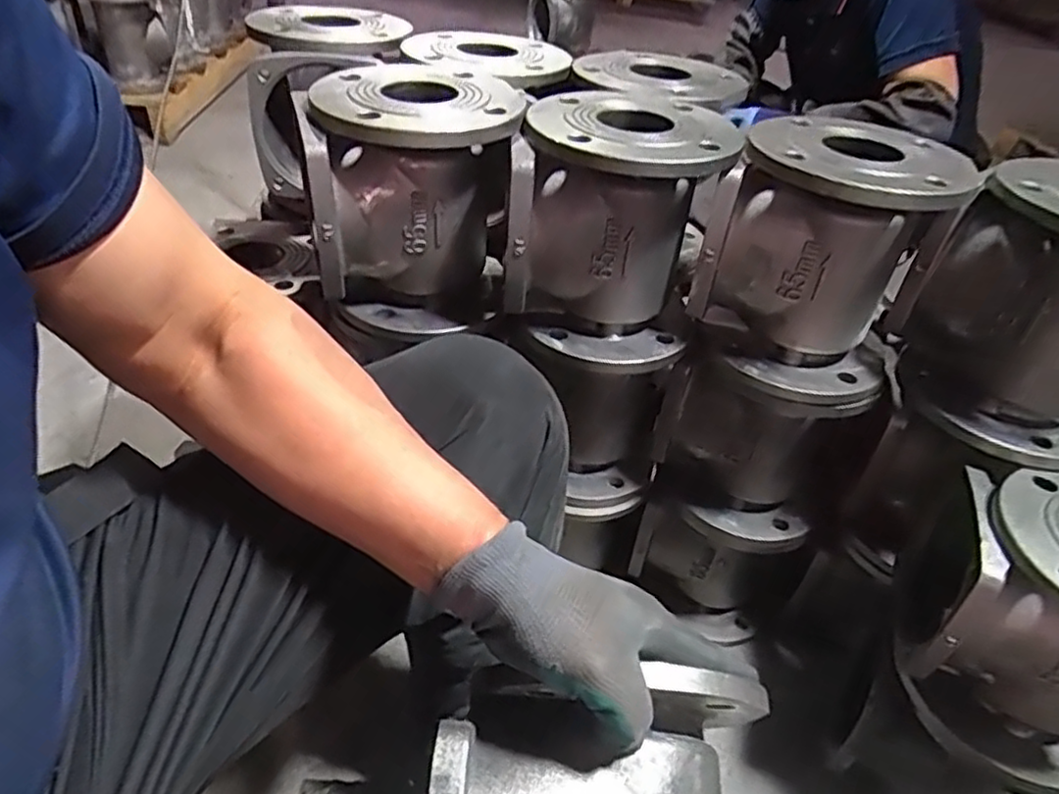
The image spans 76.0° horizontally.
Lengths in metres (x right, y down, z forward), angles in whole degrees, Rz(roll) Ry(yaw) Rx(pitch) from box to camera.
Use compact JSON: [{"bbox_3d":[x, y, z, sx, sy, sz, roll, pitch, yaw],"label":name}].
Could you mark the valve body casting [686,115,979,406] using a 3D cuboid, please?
[{"bbox_3d":[0.278,-0.136,0.649,0.186,0.199,0.193,24,41,21],"label":"valve body casting"}]

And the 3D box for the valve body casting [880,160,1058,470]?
[{"bbox_3d":[0.469,-0.082,0.609,0.174,0.202,0.195,-12,42,-22],"label":"valve body casting"}]

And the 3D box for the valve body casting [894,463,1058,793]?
[{"bbox_3d":[0.436,0.190,0.573,0.170,0.200,0.178,21,41,18],"label":"valve body casting"}]

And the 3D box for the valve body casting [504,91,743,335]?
[{"bbox_3d":[0.081,-0.165,0.650,0.179,0.193,0.186,9,38,4],"label":"valve body casting"}]

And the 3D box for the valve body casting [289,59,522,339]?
[{"bbox_3d":[-0.105,-0.186,0.641,0.174,0.194,0.170,4,38,-3],"label":"valve body casting"}]

